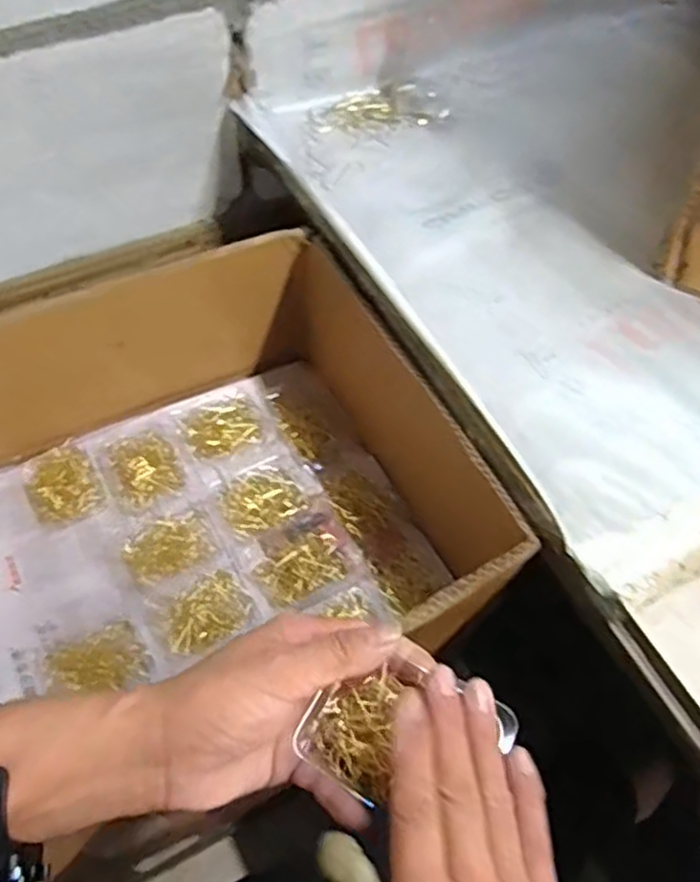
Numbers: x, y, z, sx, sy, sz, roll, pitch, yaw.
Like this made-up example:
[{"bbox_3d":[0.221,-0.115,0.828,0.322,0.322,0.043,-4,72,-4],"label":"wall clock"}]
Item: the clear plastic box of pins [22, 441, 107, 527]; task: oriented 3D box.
[{"bbox_3d":[-0.239,0.035,0.613,0.055,0.010,0.069,-26,64,-17],"label":"clear plastic box of pins"}]

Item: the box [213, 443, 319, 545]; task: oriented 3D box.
[{"bbox_3d":[-0.073,0.044,0.627,0.078,0.013,0.068,-33,66,-20],"label":"box"}]

